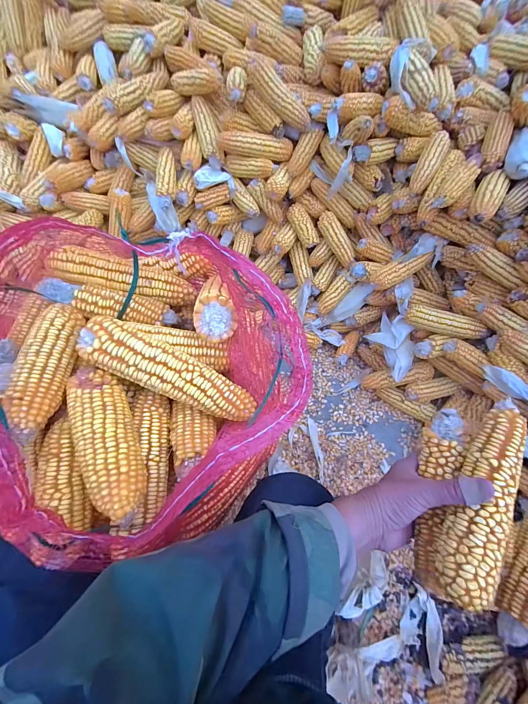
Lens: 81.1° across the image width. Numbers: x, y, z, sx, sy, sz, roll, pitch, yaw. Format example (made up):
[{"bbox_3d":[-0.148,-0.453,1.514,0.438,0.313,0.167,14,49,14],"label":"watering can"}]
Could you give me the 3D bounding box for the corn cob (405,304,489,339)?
[{"bbox_3d":[0.414,-0.066,0.709,0.169,0.039,0.045,22,68,28],"label":"corn cob"}]

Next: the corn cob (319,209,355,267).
[{"bbox_3d":[0.190,-0.294,0.803,0.040,0.041,0.148,-33,97,-12],"label":"corn cob"}]

